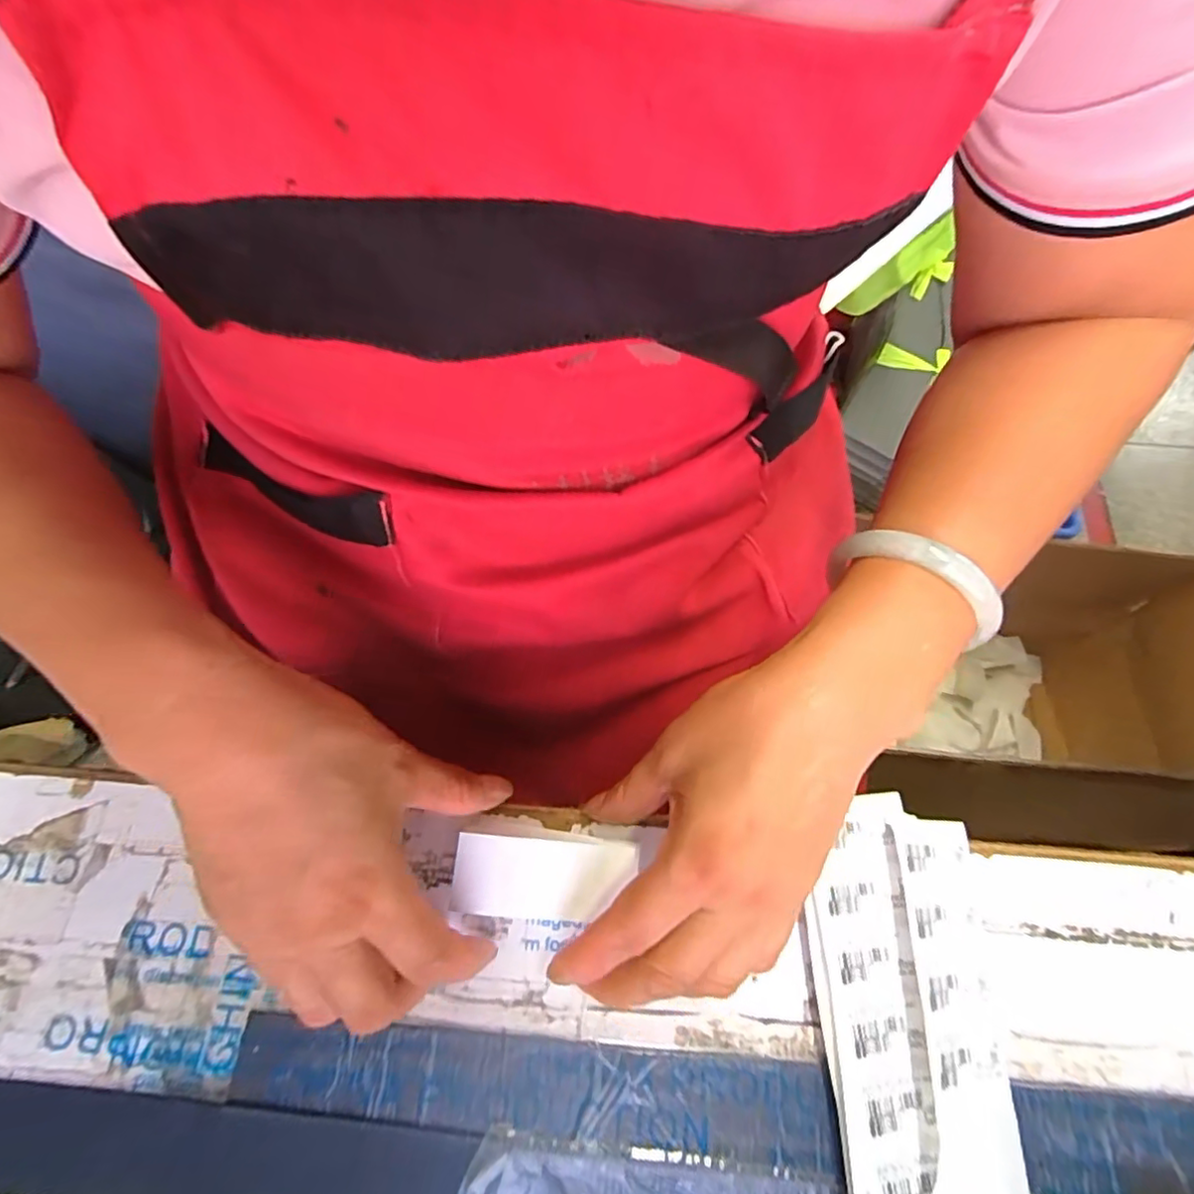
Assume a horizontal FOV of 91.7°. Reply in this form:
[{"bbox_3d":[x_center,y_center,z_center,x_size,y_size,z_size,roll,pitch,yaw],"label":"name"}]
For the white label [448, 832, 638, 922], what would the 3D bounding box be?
[{"bbox_3d":[-0.022,0.119,0.248,0.076,0.004,0.032,-1,71,-1],"label":"white label"}]

